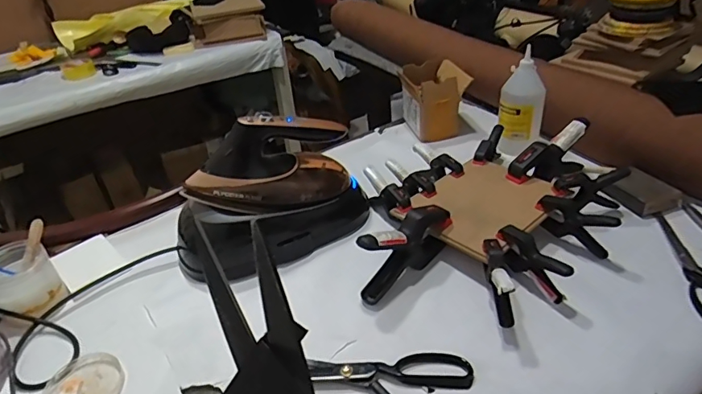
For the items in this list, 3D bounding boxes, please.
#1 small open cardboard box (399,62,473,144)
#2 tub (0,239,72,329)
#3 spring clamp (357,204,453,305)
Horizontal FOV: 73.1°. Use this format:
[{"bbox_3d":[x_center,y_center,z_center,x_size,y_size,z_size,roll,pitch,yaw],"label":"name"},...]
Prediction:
[{"bbox_3d":[0.172,-0.212,1.020,0.123,0.127,0.153,-7,35,-1],"label":"small open cardboard box"},{"bbox_3d":[-0.454,0.116,0.656,0.082,0.081,0.089,-4,35,3],"label":"tub"},{"bbox_3d":[0.076,0.068,0.648,0.154,0.100,0.032,-29,41,-29],"label":"spring clamp"}]

